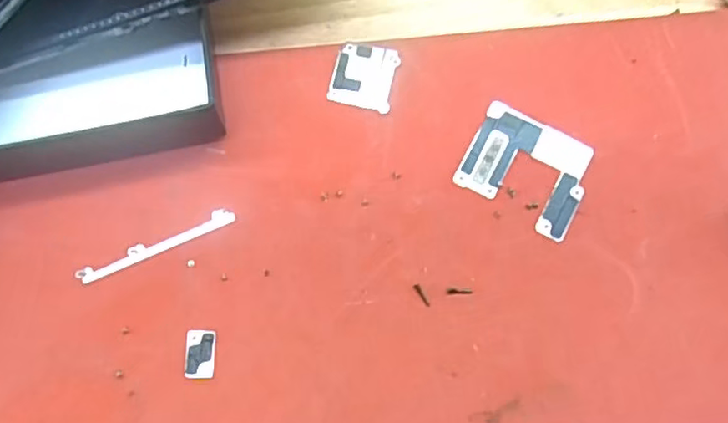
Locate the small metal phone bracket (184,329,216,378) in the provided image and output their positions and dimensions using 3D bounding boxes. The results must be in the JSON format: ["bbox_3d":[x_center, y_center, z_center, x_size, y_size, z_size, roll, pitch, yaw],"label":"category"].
[{"bbox_3d":[-0.042,0.036,0.154,0.008,0.004,0.012,3,76,-8],"label":"small metal phone bracket"}]

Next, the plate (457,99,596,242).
[{"bbox_3d":[0.046,-0.012,0.164,0.034,0.004,0.027,29,79,6],"label":"plate"}]

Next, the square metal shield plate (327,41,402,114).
[{"bbox_3d":[0.000,-0.039,0.169,0.017,0.004,0.019,14,77,2],"label":"square metal shield plate"}]

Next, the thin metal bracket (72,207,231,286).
[{"bbox_3d":[-0.055,0.009,0.158,0.042,0.004,0.005,-25,79,-6],"label":"thin metal bracket"}]

